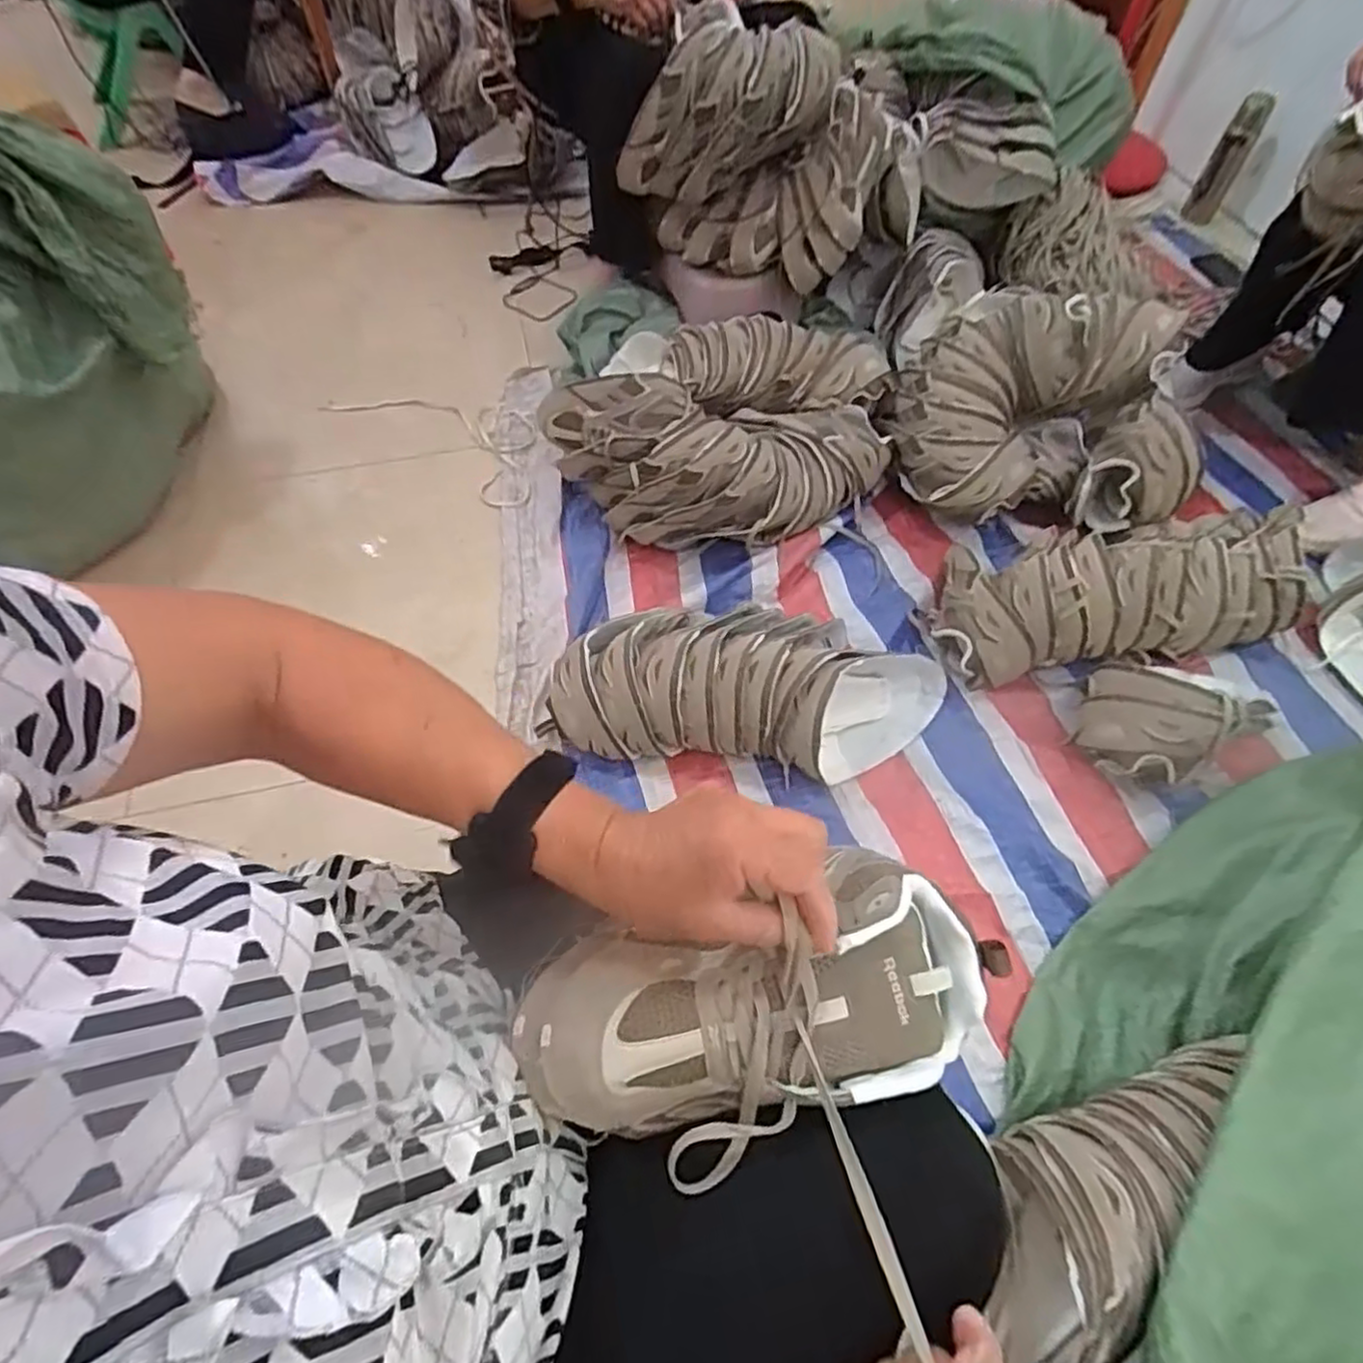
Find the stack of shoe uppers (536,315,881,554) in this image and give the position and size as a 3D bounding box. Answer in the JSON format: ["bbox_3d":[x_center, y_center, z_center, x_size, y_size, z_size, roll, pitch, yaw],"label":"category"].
[{"bbox_3d":[0.059,-0.400,1.107,0.522,0.163,0.373,-10,58,-6],"label":"stack of shoe uppers"}]

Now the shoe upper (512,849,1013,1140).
[{"bbox_3d":[0.043,0.169,0.378,0.254,0.077,0.113,-9,58,-6],"label":"shoe upper"}]

